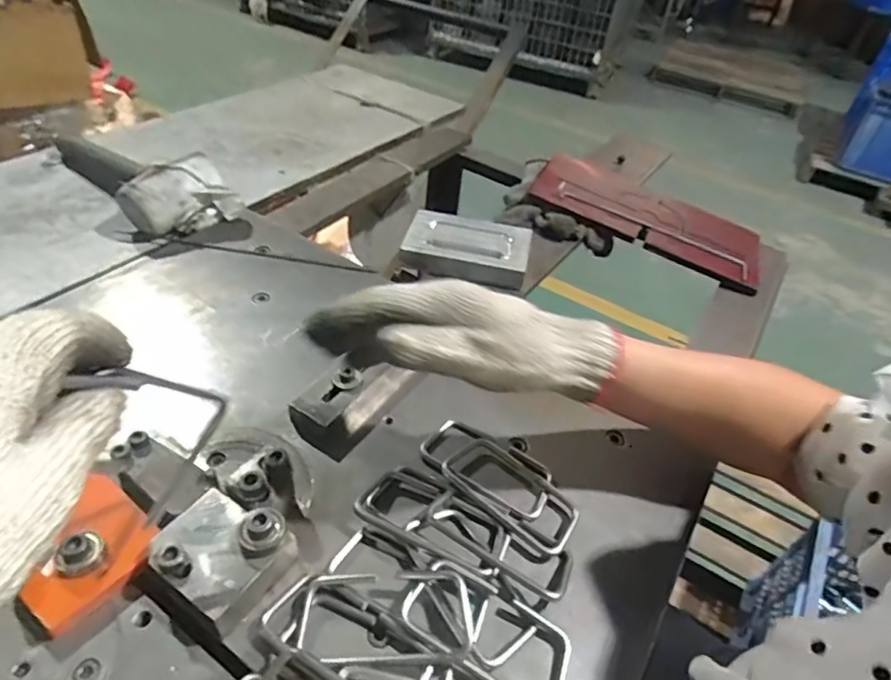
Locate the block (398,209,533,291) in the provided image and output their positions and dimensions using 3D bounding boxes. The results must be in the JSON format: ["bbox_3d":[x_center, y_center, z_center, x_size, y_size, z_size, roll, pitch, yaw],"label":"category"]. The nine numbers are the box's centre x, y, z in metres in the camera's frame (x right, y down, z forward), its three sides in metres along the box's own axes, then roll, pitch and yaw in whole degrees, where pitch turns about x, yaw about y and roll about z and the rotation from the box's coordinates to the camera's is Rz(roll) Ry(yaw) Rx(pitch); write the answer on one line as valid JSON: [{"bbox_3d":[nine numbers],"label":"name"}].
[{"bbox_3d":[0.026,-0.110,0.659,0.140,0.030,0.094,10,41,3],"label":"block"}]

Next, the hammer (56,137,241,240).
[{"bbox_3d":[-0.395,-0.197,0.676,0.298,0.067,0.102,21,43,15],"label":"hammer"}]

